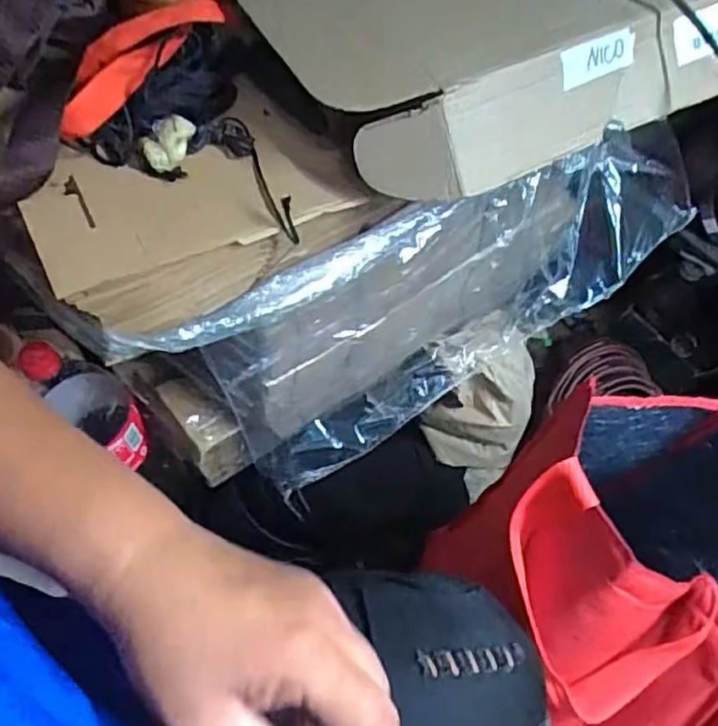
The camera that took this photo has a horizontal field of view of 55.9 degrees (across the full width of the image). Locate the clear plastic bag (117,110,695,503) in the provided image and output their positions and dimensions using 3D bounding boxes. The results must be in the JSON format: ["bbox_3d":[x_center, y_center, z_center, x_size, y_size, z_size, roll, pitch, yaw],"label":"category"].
[{"bbox_3d":[0.077,-0.041,0.612,0.509,0.238,0.105,-28,65,-19],"label":"clear plastic bag"}]

